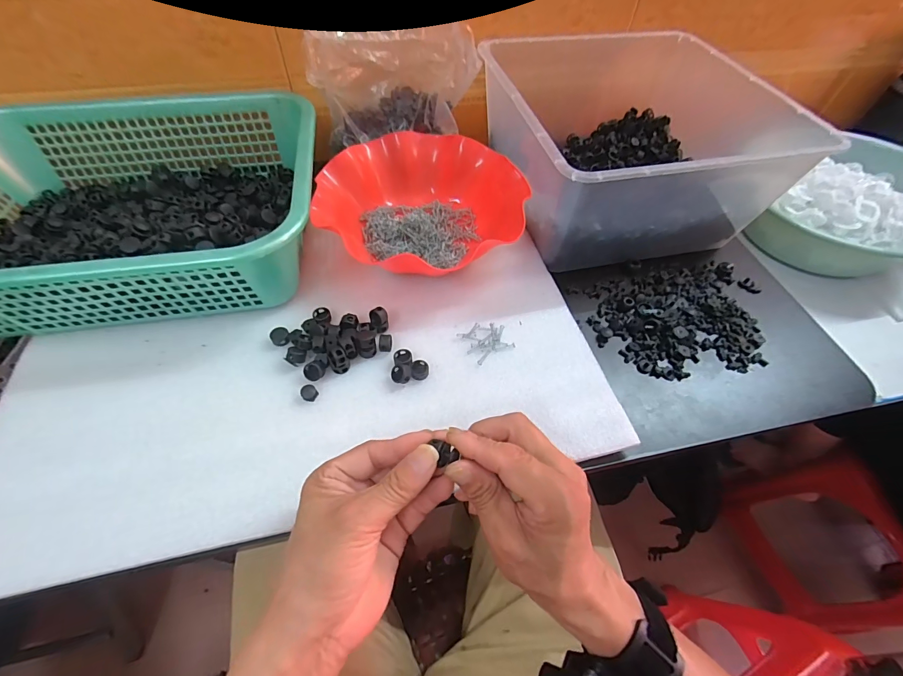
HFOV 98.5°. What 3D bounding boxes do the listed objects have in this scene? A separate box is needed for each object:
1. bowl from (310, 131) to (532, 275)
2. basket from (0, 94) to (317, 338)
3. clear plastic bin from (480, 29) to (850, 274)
[{"bbox_3d":[-0.031,-0.156,0.450,0.225,0.053,0.201,-20,60,-15],"label":"bowl"},{"bbox_3d":[-0.335,-0.148,0.398,0.388,0.092,0.292,-7,57,-7],"label":"basket"},{"bbox_3d":[0.202,-0.252,0.481,0.294,0.138,0.317,-10,58,-9],"label":"clear plastic bin"}]

